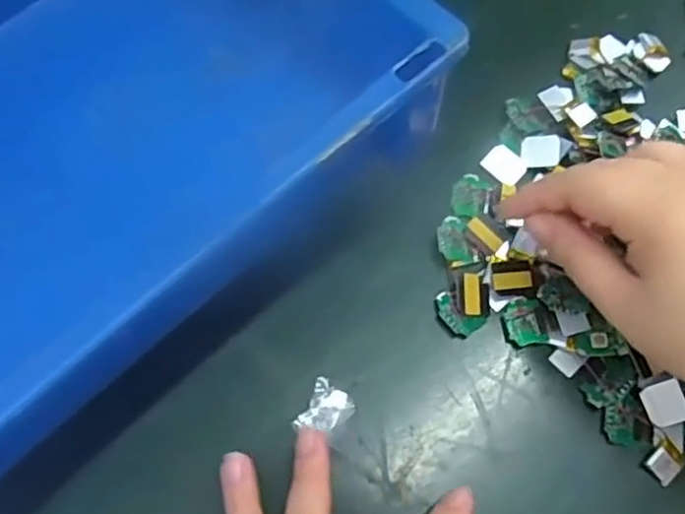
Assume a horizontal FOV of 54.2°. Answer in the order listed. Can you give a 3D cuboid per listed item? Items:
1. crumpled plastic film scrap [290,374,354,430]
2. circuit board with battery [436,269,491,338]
[{"bbox_3d":[-0.008,0.075,0.325,0.022,0.006,0.027,27,71,10],"label":"crumpled plastic film scrap"},{"bbox_3d":[0.062,0.023,0.343,0.026,0.004,0.033,-9,69,-4],"label":"circuit board with battery"}]

